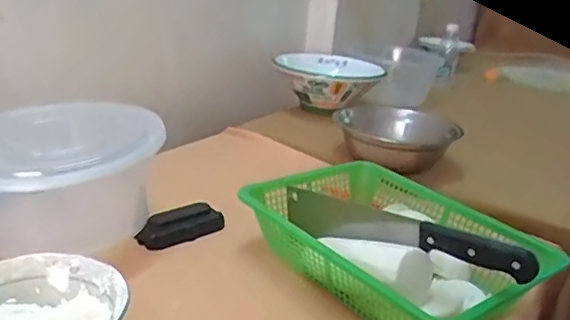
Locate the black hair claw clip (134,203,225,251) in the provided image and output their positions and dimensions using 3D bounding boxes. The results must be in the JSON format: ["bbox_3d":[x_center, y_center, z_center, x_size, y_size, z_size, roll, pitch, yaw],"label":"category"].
[{"bbox_3d":[-0.125,0.079,0.696,0.107,0.036,0.036,-8,24,-31],"label":"black hair claw clip"}]

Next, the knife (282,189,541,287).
[{"bbox_3d":[0.107,0.073,0.592,0.027,0.051,0.294,-14,15,-41],"label":"knife"}]

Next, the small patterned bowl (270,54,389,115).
[{"bbox_3d":[0.091,-0.159,1.198,0.215,0.088,0.237,10,21,14],"label":"small patterned bowl"}]

